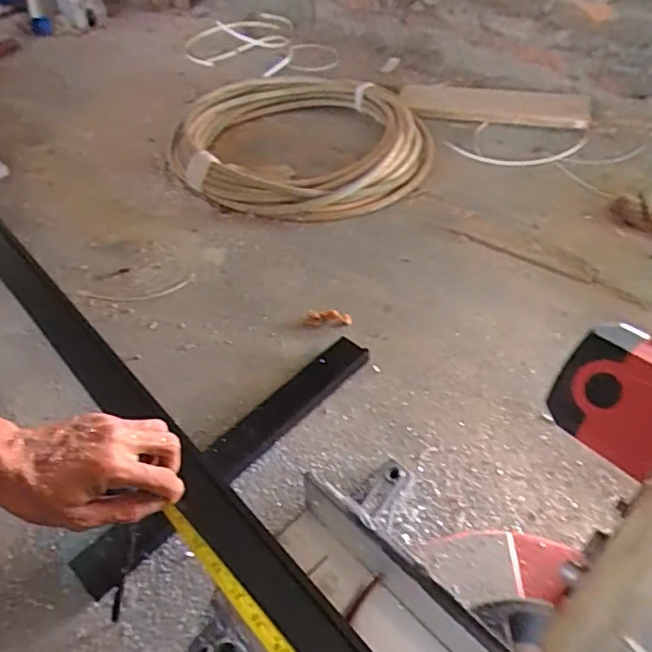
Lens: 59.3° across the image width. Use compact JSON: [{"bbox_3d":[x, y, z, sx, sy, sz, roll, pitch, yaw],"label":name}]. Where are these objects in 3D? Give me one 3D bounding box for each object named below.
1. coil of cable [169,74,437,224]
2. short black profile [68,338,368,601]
[{"bbox_3d":[-0.054,-0.342,1.050,0.444,0.074,0.438,-2,46,2],"label":"coil of cable"},{"bbox_3d":[-0.096,0.131,0.619,0.051,0.022,0.378,33,57,30],"label":"short black profile"}]

